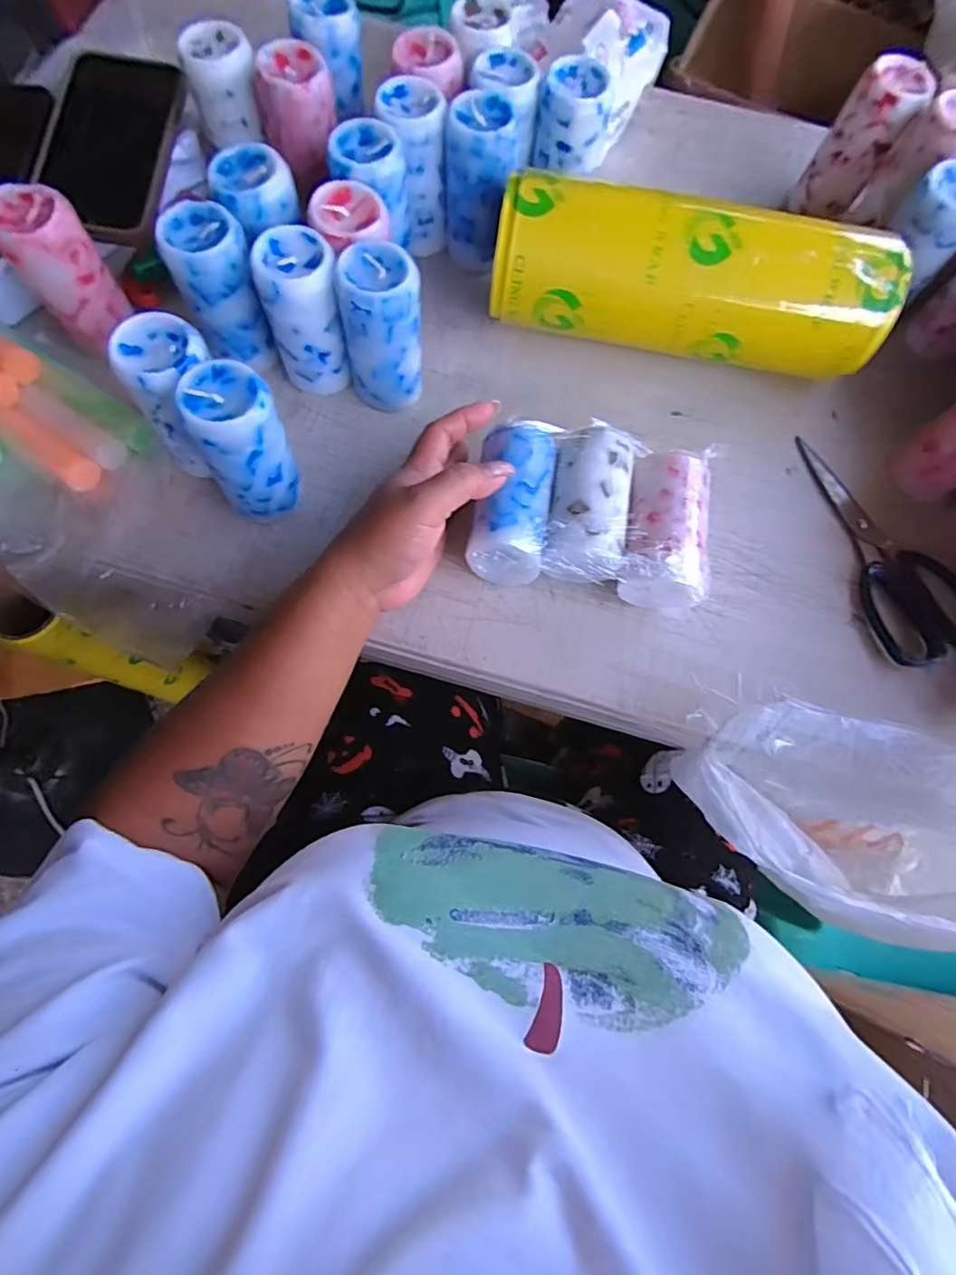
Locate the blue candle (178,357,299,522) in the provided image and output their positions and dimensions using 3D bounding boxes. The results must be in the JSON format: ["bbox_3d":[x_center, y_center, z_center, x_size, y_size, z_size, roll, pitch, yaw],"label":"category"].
[{"bbox_3d":[-0.145,-0.118,0.341,0.052,0.088,0.050,1,75,-2],"label":"blue candle"}]

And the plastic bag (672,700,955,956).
[{"bbox_3d":[0.327,0.155,0.385,0.386,0.109,0.123,22,75,4],"label":"plastic bag"}]

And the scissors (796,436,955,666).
[{"bbox_3d":[0.287,-0.069,0.394,0.075,0.008,0.176,-18,76,-7],"label":"scissors"}]

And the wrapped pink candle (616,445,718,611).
[{"bbox_3d":[0.123,-0.070,0.367,0.054,0.057,0.104,15,75,2],"label":"wrapped pink candle"}]

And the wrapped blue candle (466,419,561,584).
[{"bbox_3d":[0.024,-0.088,0.357,0.047,0.048,0.101,10,78,1],"label":"wrapped blue candle"}]

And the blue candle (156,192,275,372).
[{"bbox_3d":[-0.170,-0.234,0.375,0.051,0.085,0.053,-2,75,-3],"label":"blue candle"}]

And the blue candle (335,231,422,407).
[{"bbox_3d":[-0.066,-0.210,0.378,0.051,0.096,0.058,-10,75,-5],"label":"blue candle"}]

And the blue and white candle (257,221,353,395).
[{"bbox_3d":[-0.117,-0.218,0.377,0.053,0.089,0.054,-15,76,-6],"label":"blue and white candle"}]

